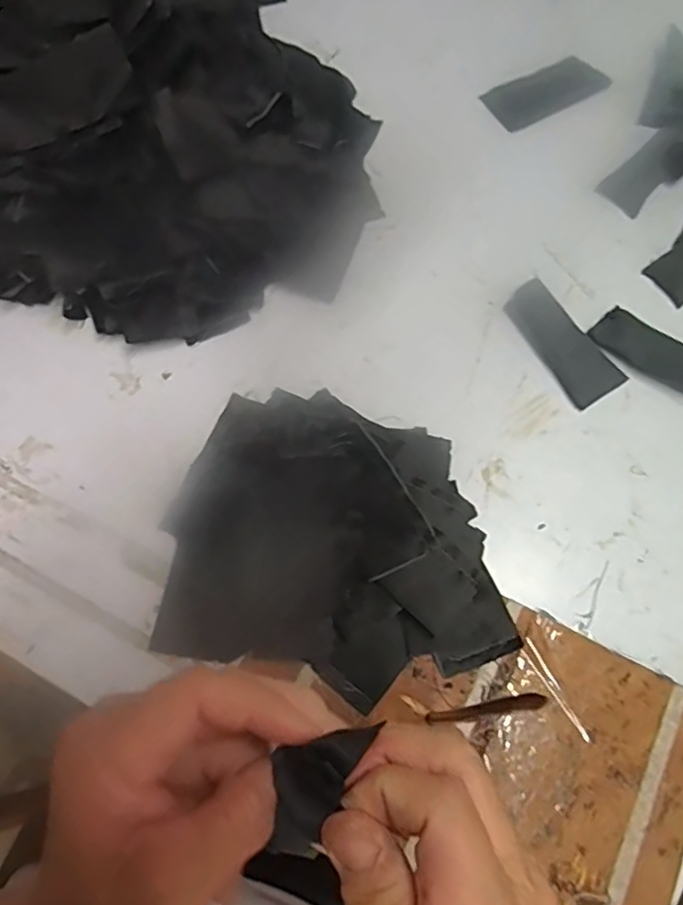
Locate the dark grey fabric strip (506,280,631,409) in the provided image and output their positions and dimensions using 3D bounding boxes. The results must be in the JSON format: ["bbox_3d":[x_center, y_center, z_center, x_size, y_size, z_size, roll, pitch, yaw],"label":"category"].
[{"bbox_3d":[0.170,-0.087,0.467,0.042,0.022,0.103,-31,70,-12],"label":"dark grey fabric strip"}]

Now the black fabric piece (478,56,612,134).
[{"bbox_3d":[0.193,-0.343,0.580,0.112,0.005,0.056,-29,70,-9],"label":"black fabric piece"}]

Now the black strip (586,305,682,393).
[{"bbox_3d":[0.236,-0.072,0.455,0.028,0.031,0.099,-42,73,-15],"label":"black strip"}]

